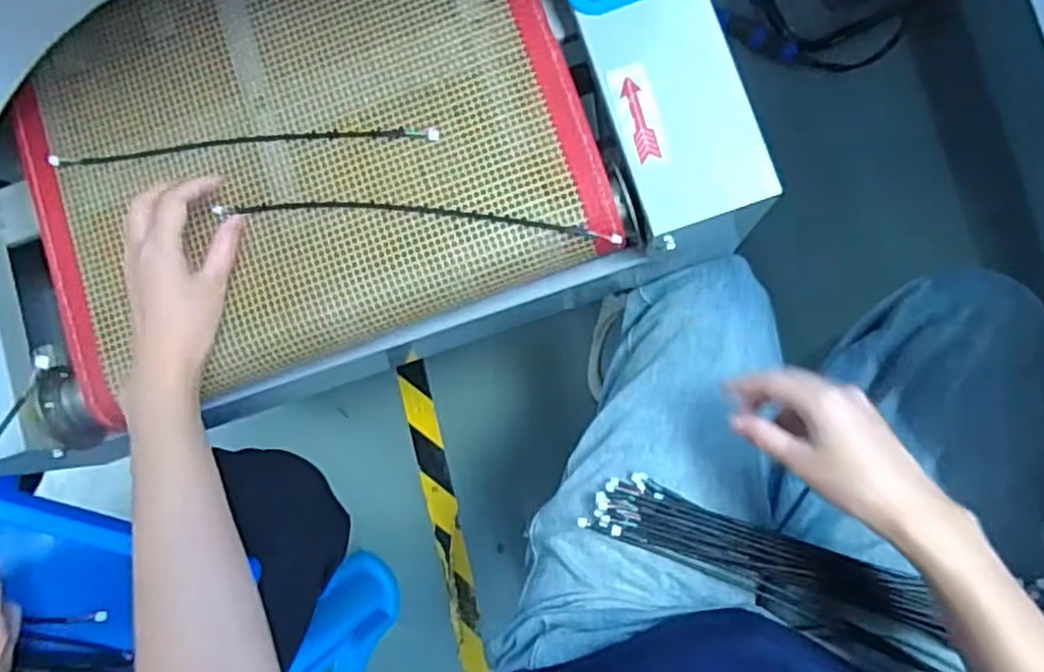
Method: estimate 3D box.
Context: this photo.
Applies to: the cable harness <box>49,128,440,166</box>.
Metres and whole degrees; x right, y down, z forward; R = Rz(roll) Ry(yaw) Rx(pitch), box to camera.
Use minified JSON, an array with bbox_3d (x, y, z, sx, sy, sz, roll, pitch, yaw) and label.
[{"bbox_3d":[-0.196,-0.136,0.503,0.279,0.012,0.015,-3,85,7],"label":"cable harness"}]

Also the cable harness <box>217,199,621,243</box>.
[{"bbox_3d":[-0.066,-0.080,0.484,0.265,0.008,0.015,6,86,6],"label":"cable harness"}]

